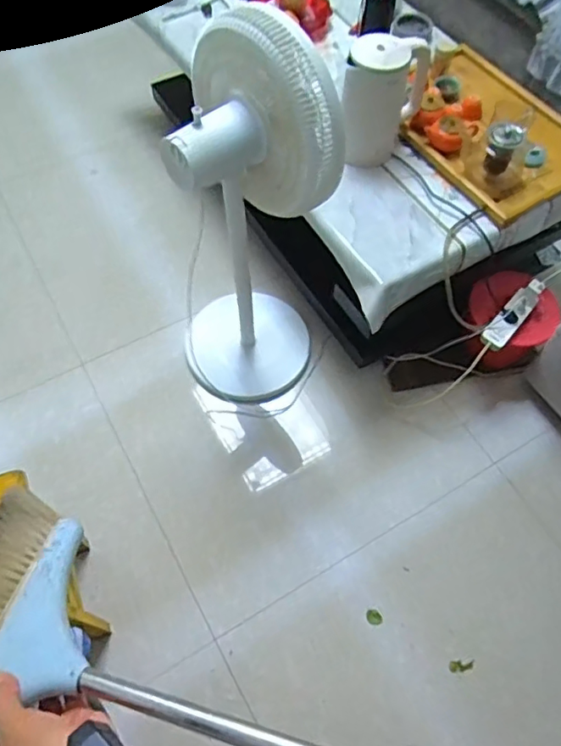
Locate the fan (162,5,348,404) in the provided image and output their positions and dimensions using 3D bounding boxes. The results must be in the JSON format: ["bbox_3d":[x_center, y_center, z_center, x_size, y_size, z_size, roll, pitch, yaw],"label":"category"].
[{"bbox_3d":[-0.066,-0.264,1.194,0.312,0.865,0.275,0,61,-2],"label":"fan"}]

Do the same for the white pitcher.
[{"bbox_3d":[0.226,-0.607,1.263,0.163,0.252,0.141,13,62,5],"label":"white pitcher"}]

